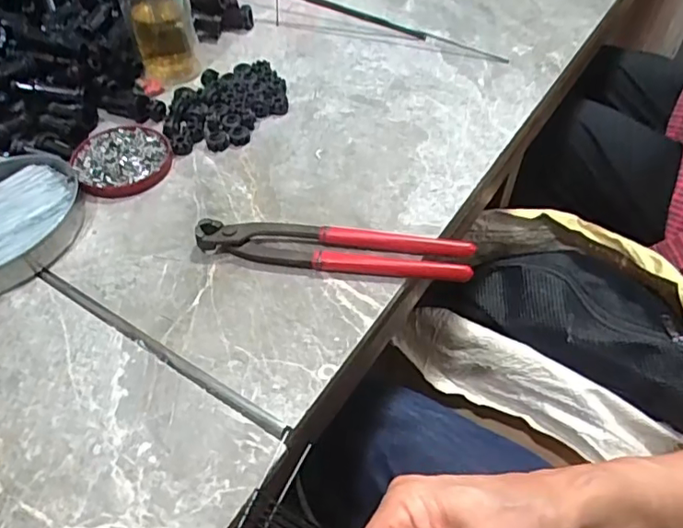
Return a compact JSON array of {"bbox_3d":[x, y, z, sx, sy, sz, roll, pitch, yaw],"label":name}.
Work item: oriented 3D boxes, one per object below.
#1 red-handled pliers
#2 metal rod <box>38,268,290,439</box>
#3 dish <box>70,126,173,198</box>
[{"bbox_3d":[-0.006,-0.011,0.420,0.201,0.018,0.033,6,50,4],"label":"red-handled pliers"},{"bbox_3d":[-0.126,0.053,0.373,0.221,0.004,0.011,28,55,20],"label":"metal rod"},{"bbox_3d":[-0.191,-0.091,0.495,0.080,0.014,0.079,0,50,-1],"label":"dish"}]

